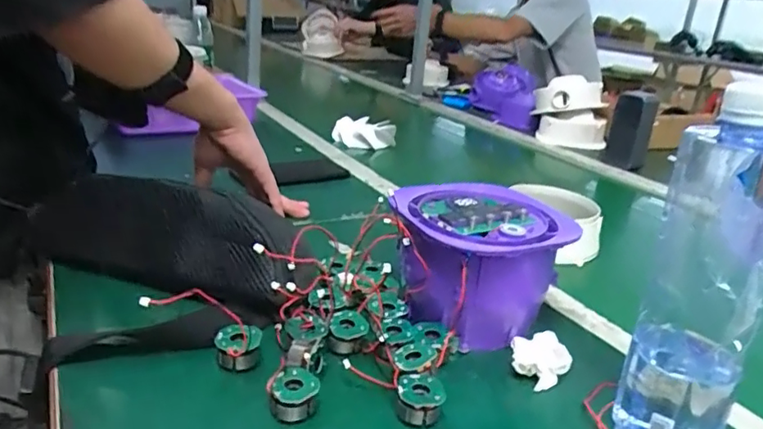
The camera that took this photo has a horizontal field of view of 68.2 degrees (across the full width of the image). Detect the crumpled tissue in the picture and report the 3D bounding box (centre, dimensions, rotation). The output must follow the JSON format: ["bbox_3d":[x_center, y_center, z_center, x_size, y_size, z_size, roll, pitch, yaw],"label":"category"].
[{"bbox_3d":[0.120,0.107,0.424,0.040,0.021,0.047,8,22,10],"label":"crumpled tissue"}]

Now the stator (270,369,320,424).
[{"bbox_3d":[-0.056,0.117,0.363,0.029,0.026,0.027,3,22,-2],"label":"stator"}]

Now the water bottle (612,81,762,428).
[{"bbox_3d":[0.188,0.050,0.331,0.067,0.207,0.066,18,26,28],"label":"water bottle"}]

